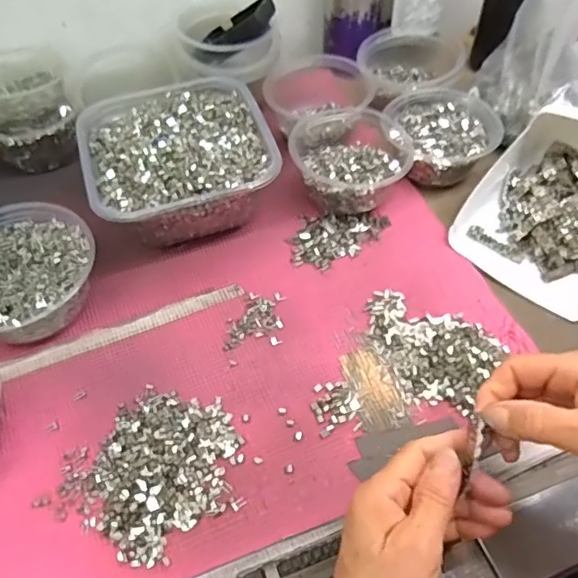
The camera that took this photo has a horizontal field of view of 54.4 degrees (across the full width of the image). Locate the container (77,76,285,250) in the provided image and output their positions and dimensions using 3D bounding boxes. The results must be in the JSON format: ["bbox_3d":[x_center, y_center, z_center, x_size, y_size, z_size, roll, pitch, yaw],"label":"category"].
[{"bbox_3d":[-0.109,-0.125,0.561,0.175,0.081,0.180,-16,55,-10],"label":"container"}]

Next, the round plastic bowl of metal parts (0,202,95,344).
[{"bbox_3d":[-0.238,-0.010,0.495,0.133,0.057,0.128,-1,53,1],"label":"round plastic bowl of metal parts"}]

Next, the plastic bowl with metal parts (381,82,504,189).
[{"bbox_3d":[0.161,-0.163,0.596,0.106,0.044,0.108,-1,53,1],"label":"plastic bowl with metal parts"}]

